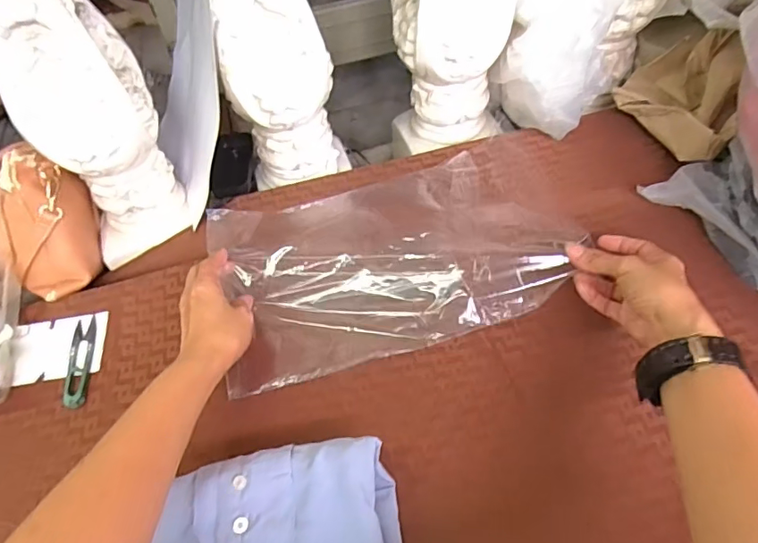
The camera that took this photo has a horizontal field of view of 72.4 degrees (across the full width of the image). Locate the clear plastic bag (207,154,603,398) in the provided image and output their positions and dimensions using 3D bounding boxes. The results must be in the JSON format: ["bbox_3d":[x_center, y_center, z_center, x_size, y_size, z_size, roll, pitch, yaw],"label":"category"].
[{"bbox_3d":[0.006,-0.017,0.552,0.347,0.030,0.209,-18,64,2],"label":"clear plastic bag"}]

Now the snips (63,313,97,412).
[{"bbox_3d":[-0.309,0.093,0.537,0.024,0.004,0.101,-12,53,-5],"label":"snips"}]

